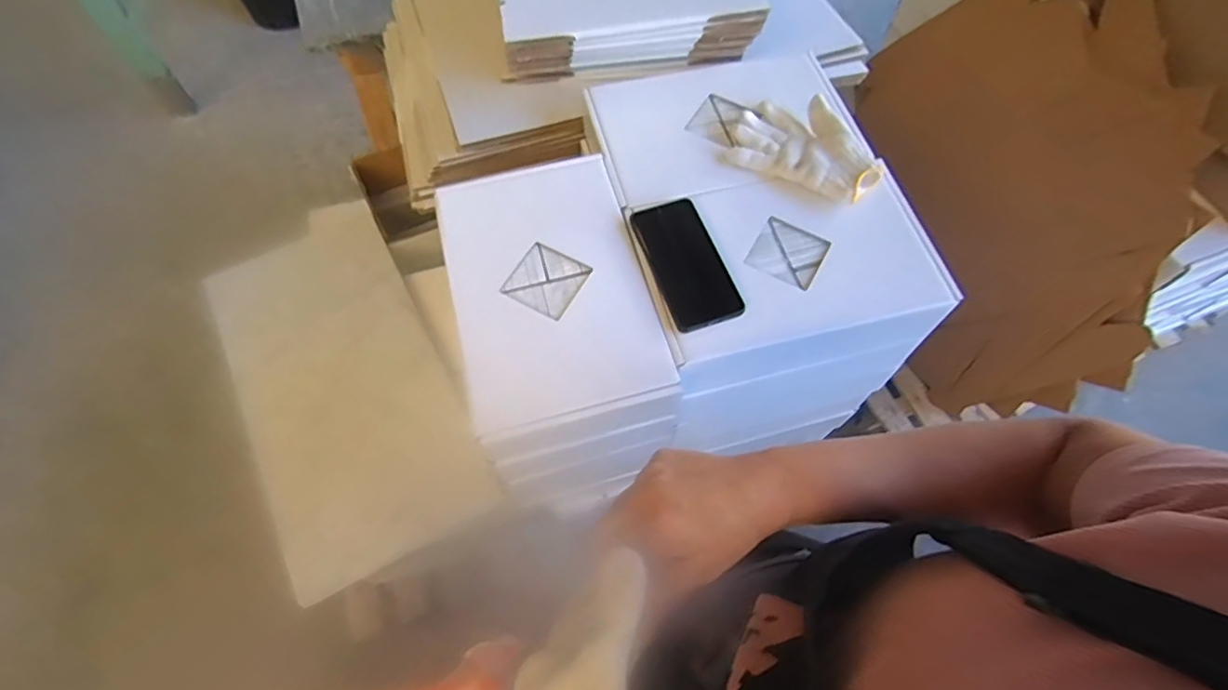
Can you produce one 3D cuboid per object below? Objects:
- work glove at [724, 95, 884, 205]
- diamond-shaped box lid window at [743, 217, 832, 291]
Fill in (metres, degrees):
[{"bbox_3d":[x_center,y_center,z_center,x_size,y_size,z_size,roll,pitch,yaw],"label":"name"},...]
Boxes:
[{"bbox_3d":[0.253,-0.264,0.796,0.196,0.034,0.127,31,68,17],"label":"work glove"},{"bbox_3d":[0.213,-0.113,0.740,0.082,0.009,0.083,26,67,15],"label":"diamond-shaped box lid window"}]

